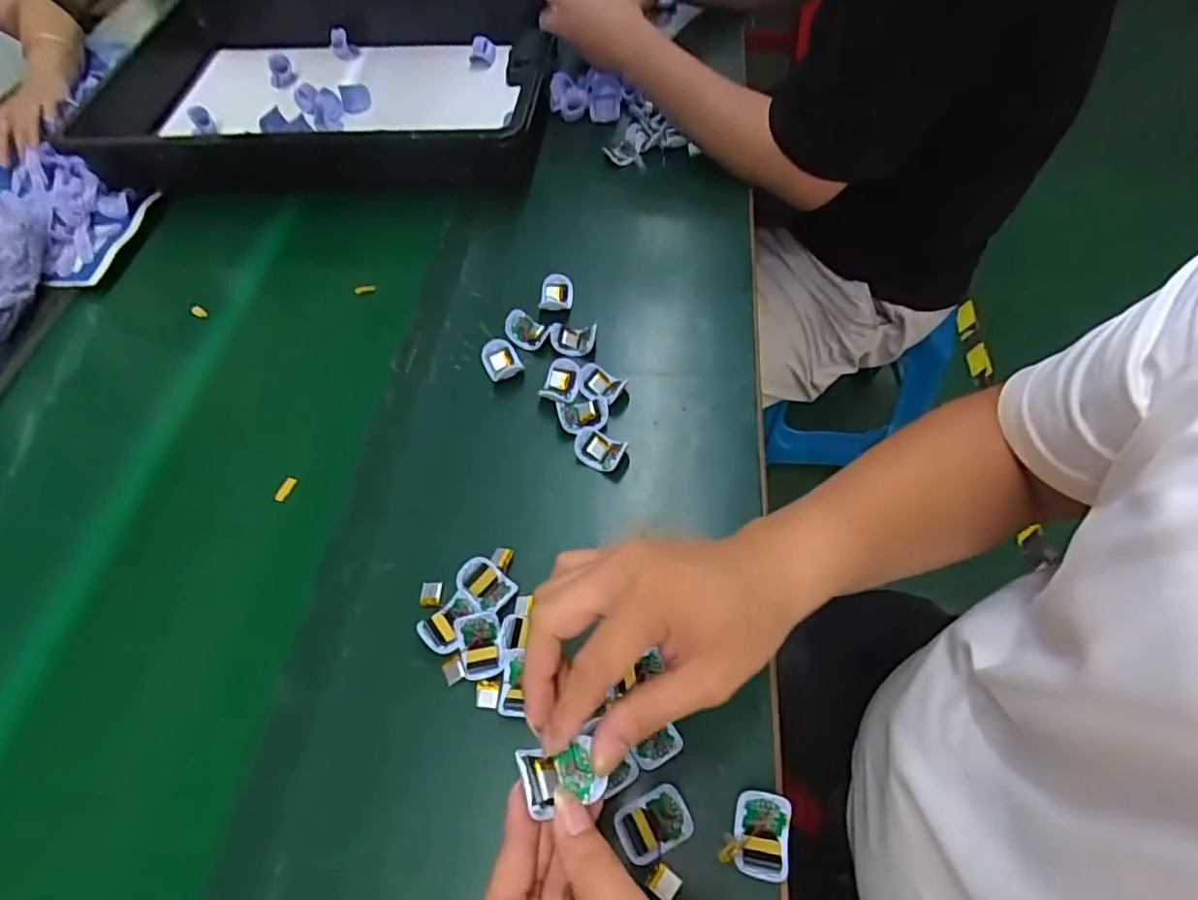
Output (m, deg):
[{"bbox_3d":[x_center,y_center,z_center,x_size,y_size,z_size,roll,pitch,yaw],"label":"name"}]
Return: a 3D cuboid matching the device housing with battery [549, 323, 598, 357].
[{"bbox_3d":[-0.025,-0.105,0.579,0.042,0.016,0.032,9,59,9],"label":"device housing with battery"}]

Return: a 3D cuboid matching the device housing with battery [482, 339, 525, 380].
[{"bbox_3d":[-0.090,-0.084,0.569,0.033,0.018,0.038,-18,58,-7],"label":"device housing with battery"}]

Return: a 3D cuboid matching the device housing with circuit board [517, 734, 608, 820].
[{"bbox_3d":[-0.019,0.150,0.286,0.039,0.012,0.028,8,45,-37],"label":"device housing with circuit board"}]

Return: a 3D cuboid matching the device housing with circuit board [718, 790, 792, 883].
[{"bbox_3d":[0.092,0.222,0.358,0.037,0.013,0.042,12,59,11],"label":"device housing with circuit board"}]

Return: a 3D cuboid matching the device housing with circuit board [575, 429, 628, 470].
[{"bbox_3d":[0.001,-0.002,0.511,0.041,0.011,0.031,17,60,14],"label":"device housing with circuit board"}]

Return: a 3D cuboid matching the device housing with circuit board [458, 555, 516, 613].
[{"bbox_3d":[-0.081,0.096,0.446,0.044,0.010,0.029,37,67,23],"label":"device housing with circuit board"}]

